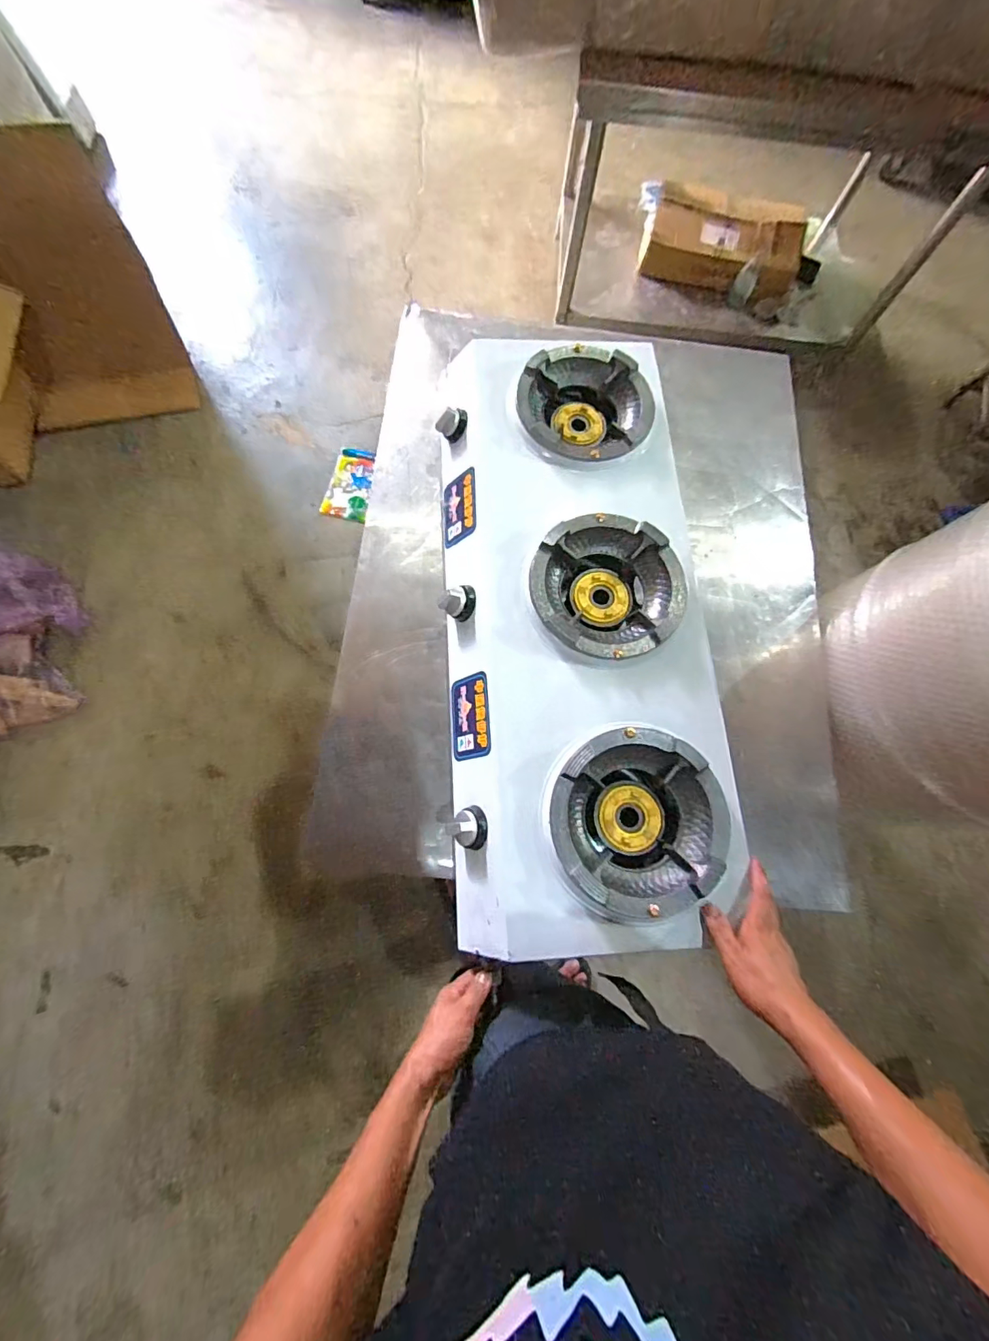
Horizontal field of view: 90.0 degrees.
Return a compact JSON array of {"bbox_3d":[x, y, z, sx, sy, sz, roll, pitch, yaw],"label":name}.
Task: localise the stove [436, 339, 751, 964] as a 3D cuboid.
[{"bbox_3d":[0.108,-0.089,0.706,0.353,0.097,0.864,-1,74,-2],"label":"stove"}]

